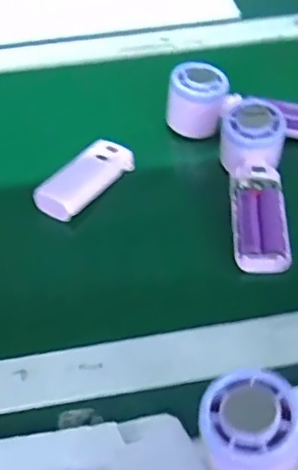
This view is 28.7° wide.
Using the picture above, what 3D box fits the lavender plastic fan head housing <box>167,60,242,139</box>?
[{"bbox_3d":[0.053,-0.138,0.591,0.057,0.056,0.048,27,56,28],"label":"lavender plastic fan head housing"}]

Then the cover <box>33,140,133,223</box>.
[{"bbox_3d":[-0.059,-0.055,0.546,0.044,0.019,0.104,27,54,24],"label":"cover"}]

